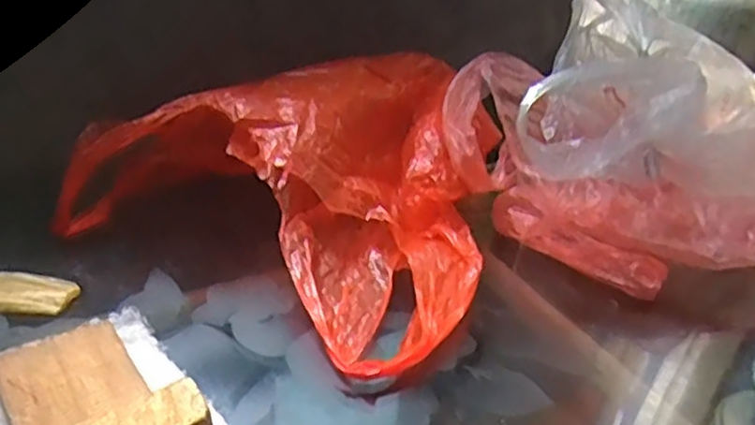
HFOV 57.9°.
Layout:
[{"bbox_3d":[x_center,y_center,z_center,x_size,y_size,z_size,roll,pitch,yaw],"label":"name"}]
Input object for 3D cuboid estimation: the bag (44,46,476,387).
[{"bbox_3d":[-0.031,-0.038,0.503,0.273,0.082,0.288,21,34,21],"label":"bag"}]

